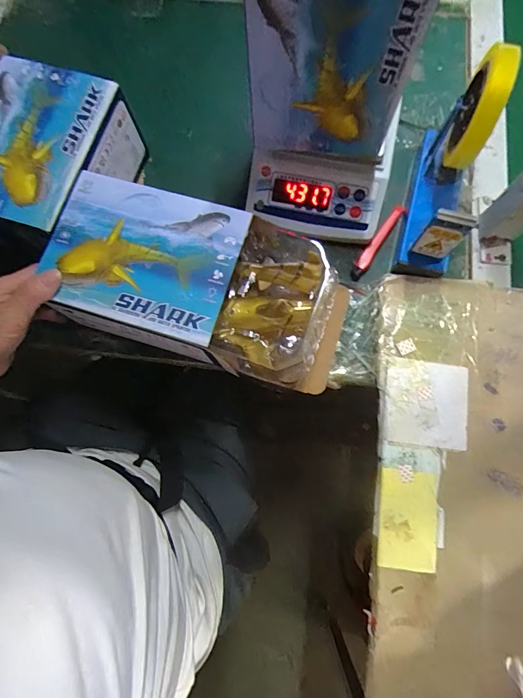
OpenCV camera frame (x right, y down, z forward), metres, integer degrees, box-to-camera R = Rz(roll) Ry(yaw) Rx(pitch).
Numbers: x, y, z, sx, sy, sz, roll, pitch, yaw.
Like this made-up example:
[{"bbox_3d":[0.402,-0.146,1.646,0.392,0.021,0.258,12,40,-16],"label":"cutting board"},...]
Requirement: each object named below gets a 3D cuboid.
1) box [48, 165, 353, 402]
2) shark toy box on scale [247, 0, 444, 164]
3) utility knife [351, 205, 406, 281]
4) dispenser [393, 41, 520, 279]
[{"bbox_3d":[-0.063,-0.069,0.421,0.329,0.101,0.161,16,79,2],"label":"box"},{"bbox_3d":[0.066,-0.305,0.351,0.156,0.205,0.105,3,78,1],"label":"shark toy box on scale"},{"bbox_3d":[0.156,-0.145,0.493,0.017,0.014,0.126,35,81,6],"label":"utility knife"},{"bbox_3d":[0.227,-0.205,0.417,0.062,0.157,0.202,14,79,2],"label":"dispenser"}]

